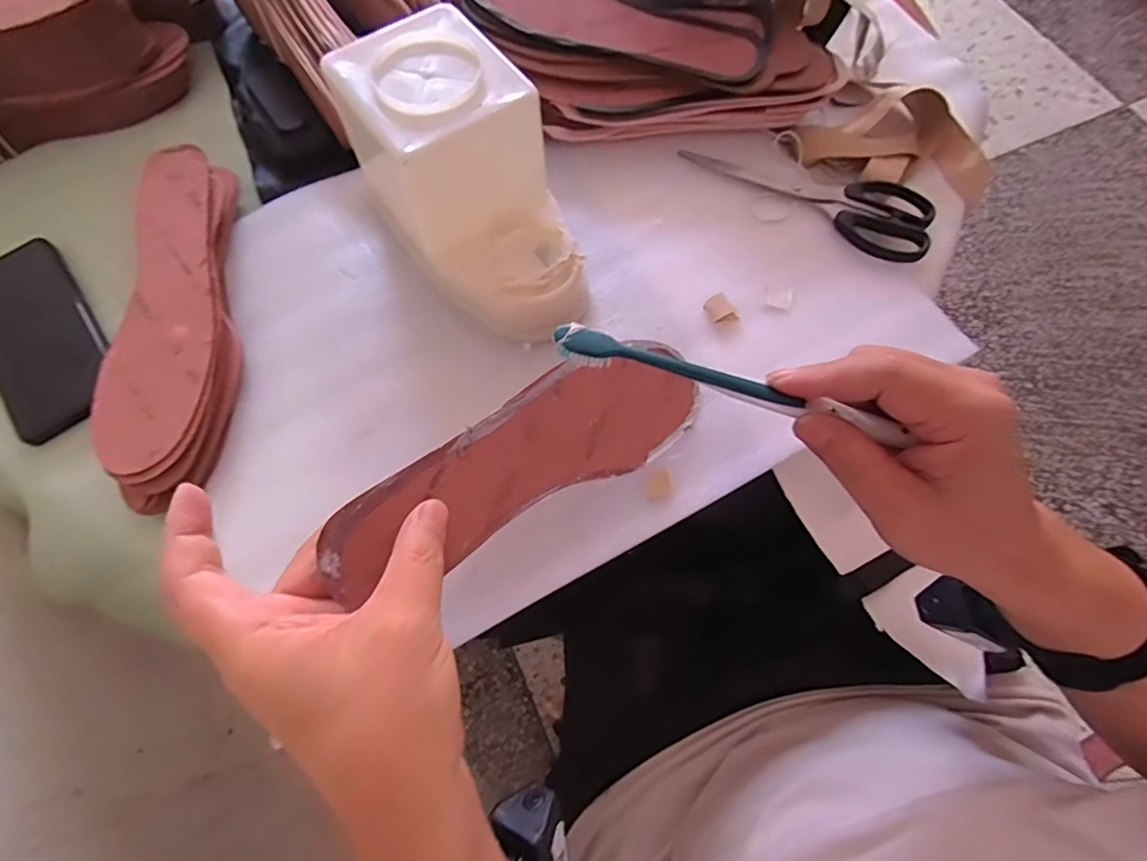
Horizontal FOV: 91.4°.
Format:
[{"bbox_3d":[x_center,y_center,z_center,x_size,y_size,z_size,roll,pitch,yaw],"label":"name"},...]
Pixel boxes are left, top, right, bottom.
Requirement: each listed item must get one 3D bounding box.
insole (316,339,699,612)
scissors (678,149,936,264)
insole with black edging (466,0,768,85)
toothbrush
[{"bbox_3d":[-0.015,0.007,0.305,0.240,0.009,0.066,-24,99,-35],"label":"insole"},{"bbox_3d":[0.198,-0.203,0.458,0.198,0.010,0.079,35,72,12],"label":"scissors"},{"bbox_3d":[0.029,-0.329,0.447,0.244,0.016,0.081,19,75,5],"label":"insole with black edging"},{"bbox_3d":[0.073,-0.022,0.268,0.169,0.007,0.017,16,68,4],"label":"toothbrush"}]

